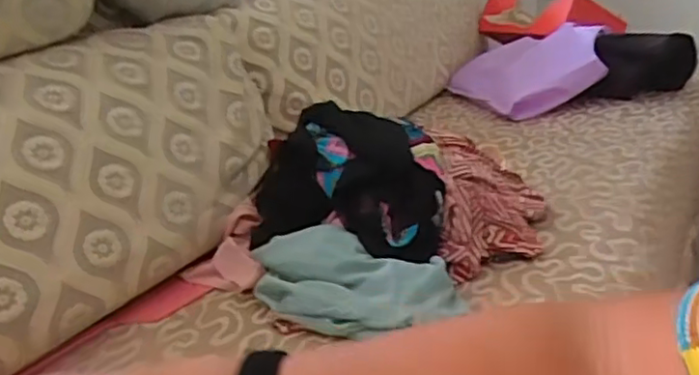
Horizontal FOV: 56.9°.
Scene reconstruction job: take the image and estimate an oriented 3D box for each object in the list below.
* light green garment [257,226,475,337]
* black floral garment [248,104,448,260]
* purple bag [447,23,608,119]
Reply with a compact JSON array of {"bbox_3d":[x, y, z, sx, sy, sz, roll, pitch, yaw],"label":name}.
[{"bbox_3d":[-0.003,0.102,0.707,0.254,0.059,0.109,5,26,24],"label":"light green garment"},{"bbox_3d":[-0.001,-0.008,0.791,0.247,0.125,0.157,7,27,28],"label":"black floral garment"},{"bbox_3d":[0.316,-0.210,1.158,0.255,0.053,0.232,-30,33,12],"label":"purple bag"}]

